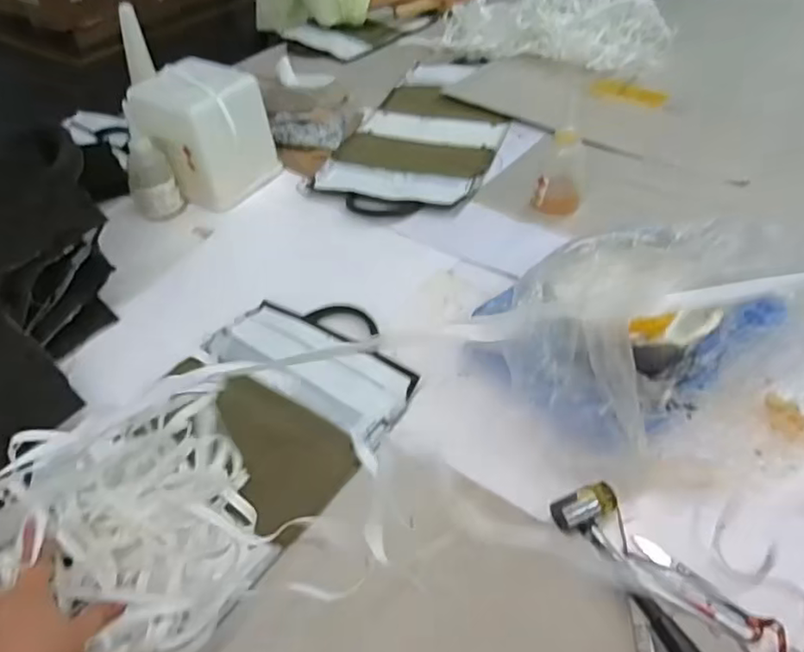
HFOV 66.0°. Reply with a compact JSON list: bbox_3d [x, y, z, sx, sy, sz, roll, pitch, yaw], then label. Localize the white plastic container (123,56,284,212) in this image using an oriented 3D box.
[{"bbox_3d":[-0.287,-0.281,0.904,0.158,0.148,0.160,25,51,28],"label":"white plastic container"}]

